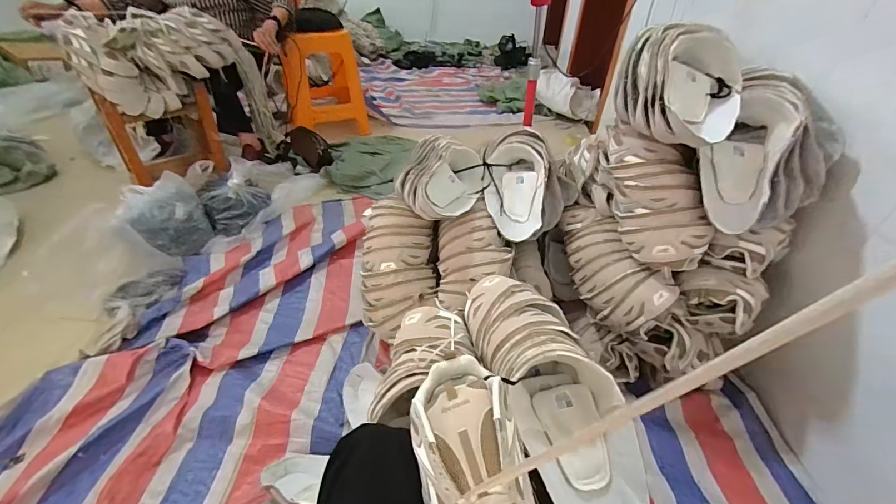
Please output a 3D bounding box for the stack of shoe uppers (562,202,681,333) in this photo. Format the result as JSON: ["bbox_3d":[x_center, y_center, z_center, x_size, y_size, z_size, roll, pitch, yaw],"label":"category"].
[{"bbox_3d":[0.362,0.017,0.859,0.154,0.115,0.325,2,39,-1],"label":"stack of shoe uppers"}]

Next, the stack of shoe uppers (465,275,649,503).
[{"bbox_3d":[0.157,0.202,0.579,0.157,0.116,0.416,-14,61,-21],"label":"stack of shoe uppers"}]

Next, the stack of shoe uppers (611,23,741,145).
[{"bbox_3d":[0.416,-0.303,0.705,0.211,0.150,0.247,23,44,21],"label":"stack of shoe uppers"}]

